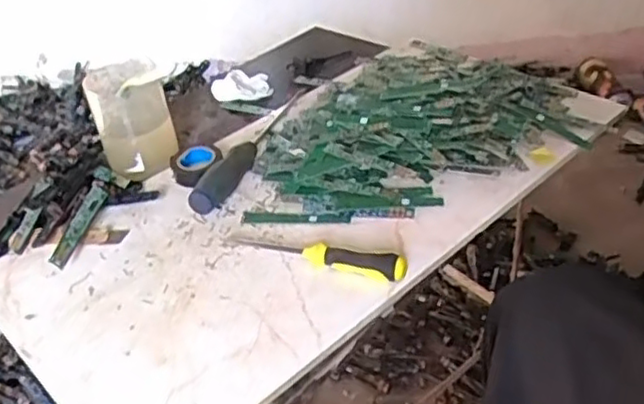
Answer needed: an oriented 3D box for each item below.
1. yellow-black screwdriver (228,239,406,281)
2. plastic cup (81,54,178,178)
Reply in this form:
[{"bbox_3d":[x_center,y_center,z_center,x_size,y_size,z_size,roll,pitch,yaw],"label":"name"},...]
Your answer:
[{"bbox_3d":[-0.006,0.041,0.589,0.160,0.023,0.026,11,40,23],"label":"yellow-black screwdriver"},{"bbox_3d":[-0.196,-0.091,0.715,0.079,0.112,0.077,-5,36,3],"label":"plastic cup"}]

